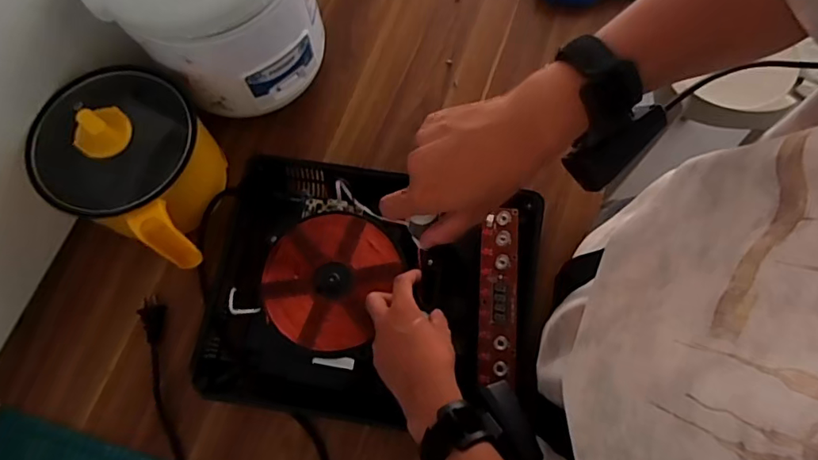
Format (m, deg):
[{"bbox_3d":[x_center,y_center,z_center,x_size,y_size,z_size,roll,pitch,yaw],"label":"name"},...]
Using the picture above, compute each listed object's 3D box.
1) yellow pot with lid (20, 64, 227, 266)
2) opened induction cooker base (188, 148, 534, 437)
[{"bbox_3d":[-0.297,-0.076,0.578,0.193,0.145,0.169,30,75,12],"label":"yellow pot with lid"},{"bbox_3d":[-0.044,0.068,0.577,0.347,0.060,0.266,8,72,5],"label":"opened induction cooker base"}]

